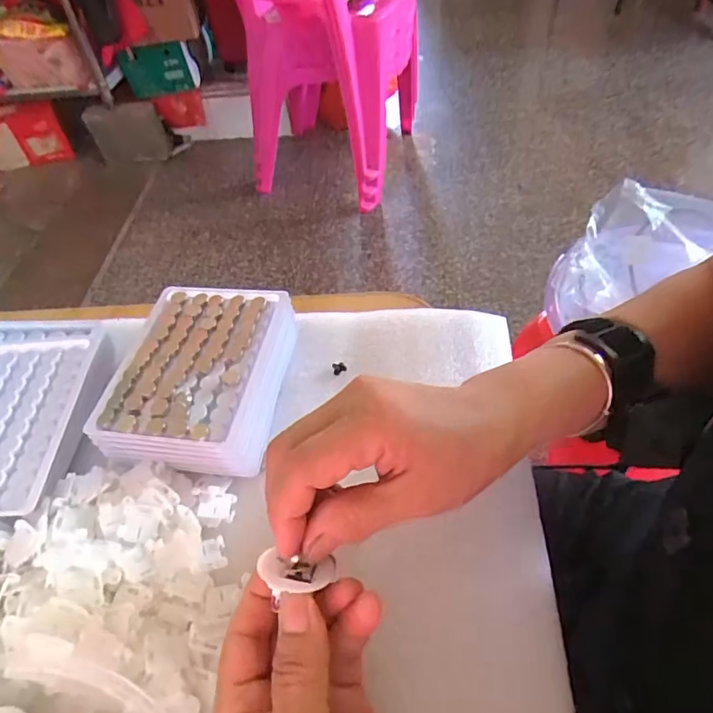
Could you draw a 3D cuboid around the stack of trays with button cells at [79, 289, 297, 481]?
[{"bbox_3d":[-0.102,0.012,0.355,0.105,0.034,0.131,6,51,11],"label":"stack of trays with button cells"}]

